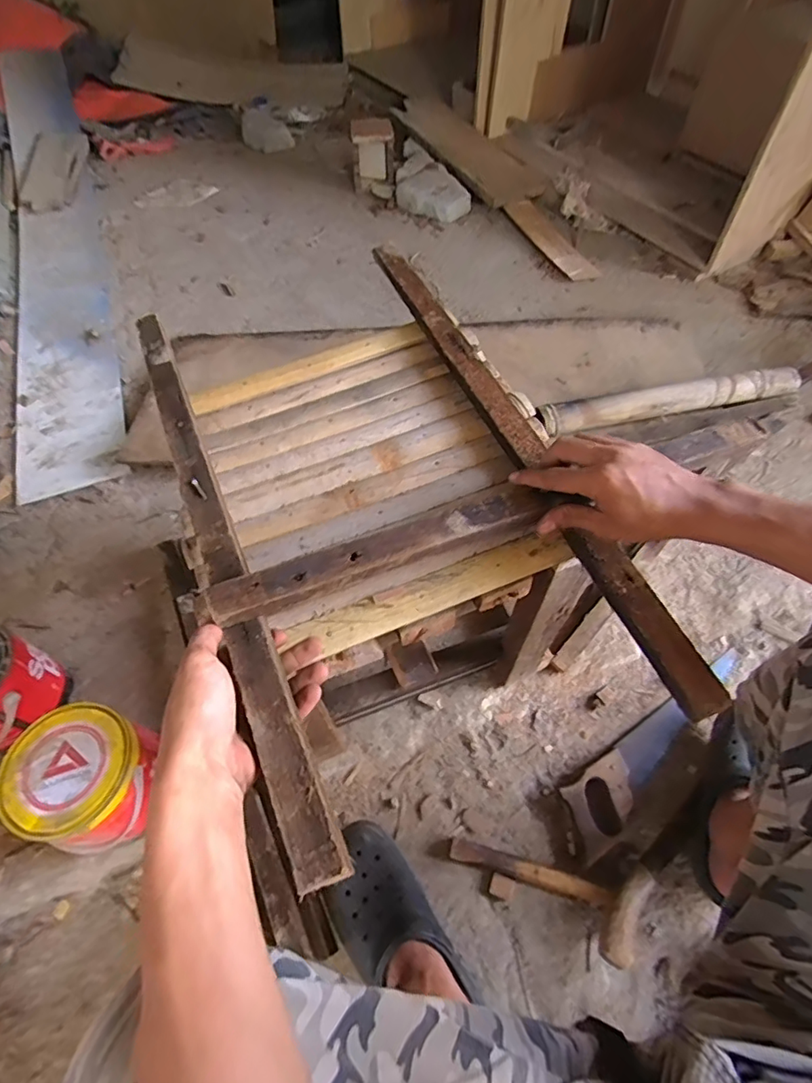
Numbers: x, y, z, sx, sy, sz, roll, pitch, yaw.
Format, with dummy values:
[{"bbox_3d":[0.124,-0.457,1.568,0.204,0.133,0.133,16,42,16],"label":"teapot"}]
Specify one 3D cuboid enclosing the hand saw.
[{"bbox_3d":[0.393,0.298,0.781,0.408,0.028,0.093,-33,63,-16],"label":"hand saw"}]

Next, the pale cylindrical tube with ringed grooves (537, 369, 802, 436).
[{"bbox_3d":[0.547,-0.287,1.077,0.567,0.069,0.064,-11,58,-5],"label":"pale cylindrical tube with ringed grooves"}]

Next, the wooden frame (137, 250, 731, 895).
[{"bbox_3d":[-0.033,-0.073,0.499,0.341,0.074,0.611,-22,61,-11],"label":"wooden frame"}]

